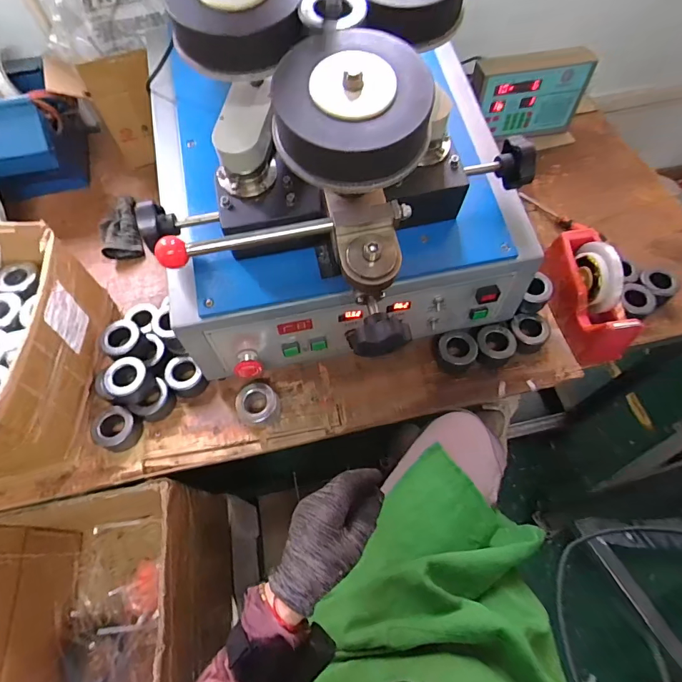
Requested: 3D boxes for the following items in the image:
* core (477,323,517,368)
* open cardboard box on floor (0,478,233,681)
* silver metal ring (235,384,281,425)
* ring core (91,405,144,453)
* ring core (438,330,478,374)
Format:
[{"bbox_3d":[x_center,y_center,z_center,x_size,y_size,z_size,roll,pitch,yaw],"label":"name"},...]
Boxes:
[{"bbox_3d":[0.249,0.010,0.674,0.059,0.045,0.062,-1,62,1],"label":"core"},{"bbox_3d":[-0.376,0.423,0.670,0.319,0.316,0.319,-9,62,-3],"label":"open cardboard box on floor"},{"bbox_3d":[-0.129,0.093,0.645,0.061,0.047,0.065,-1,62,1],"label":"silver metal ring"},{"bbox_3d":[-0.338,0.130,0.623,0.067,0.039,0.061,-1,62,1],"label":"ring core"},{"bbox_3d":[0.186,0.018,0.671,0.061,0.048,0.057,-1,62,1],"label":"ring core"}]

